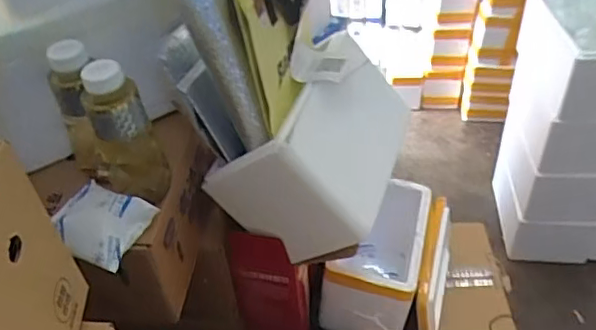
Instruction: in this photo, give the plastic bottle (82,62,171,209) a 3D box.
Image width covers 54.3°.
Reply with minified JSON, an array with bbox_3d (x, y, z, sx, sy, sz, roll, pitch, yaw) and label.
[{"bbox_3d":[-0.198,-0.037,0.650,0.080,0.168,0.068,-15,43,-13],"label":"plastic bottle"}]

